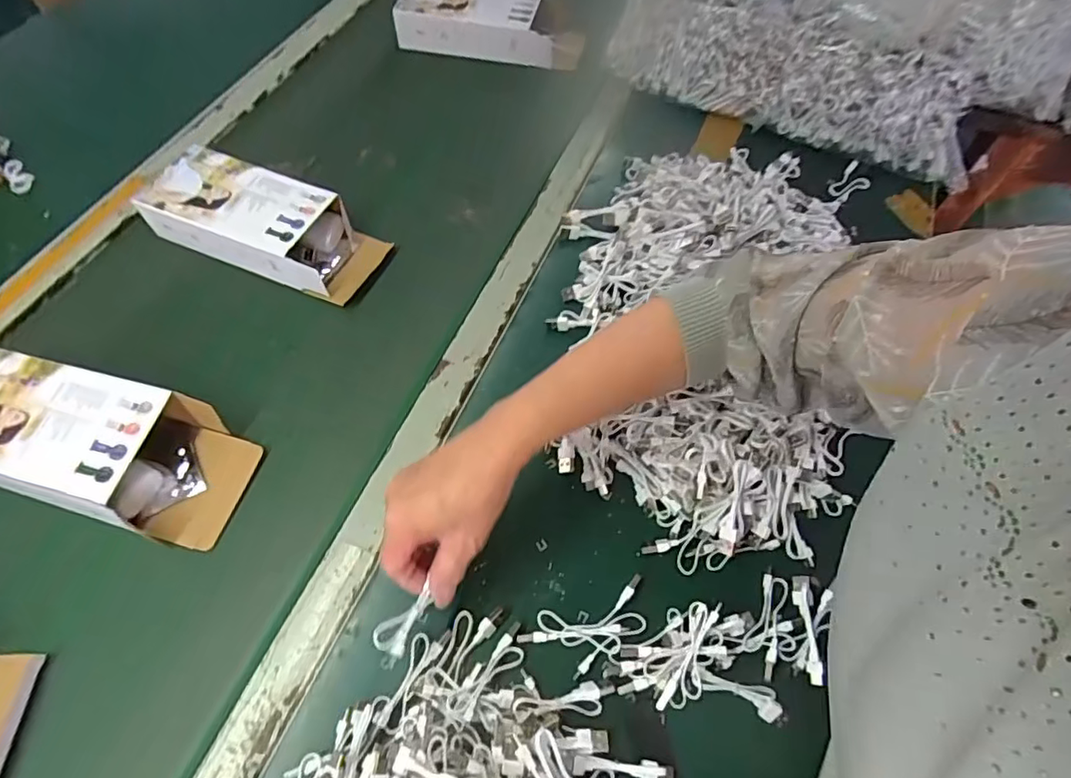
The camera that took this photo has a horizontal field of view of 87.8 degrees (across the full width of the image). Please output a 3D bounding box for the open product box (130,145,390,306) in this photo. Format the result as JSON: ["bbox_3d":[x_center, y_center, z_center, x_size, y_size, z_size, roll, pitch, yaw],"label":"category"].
[{"bbox_3d":[-0.284,-0.176,0.588,0.237,0.054,0.097,22,64,9],"label":"open product box"}]

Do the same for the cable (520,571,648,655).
[{"bbox_3d":[0.040,0.180,0.420,0.101,0.012,0.043,-18,65,-11],"label":"cable"}]

